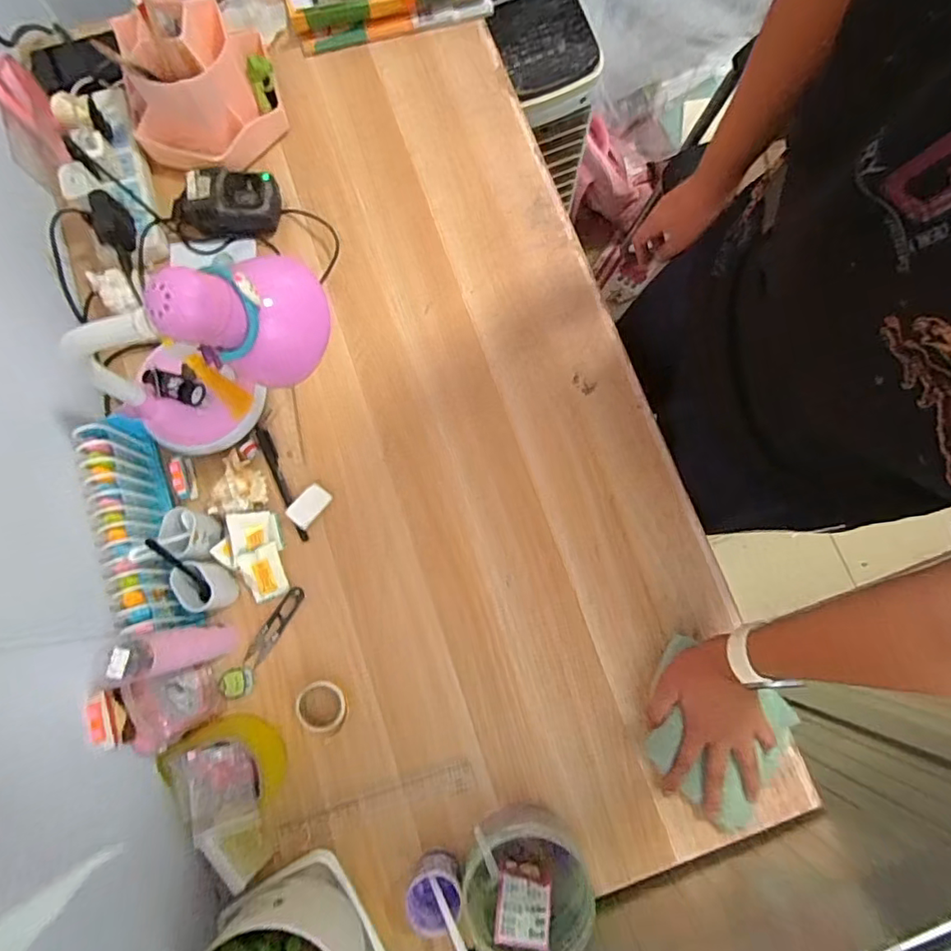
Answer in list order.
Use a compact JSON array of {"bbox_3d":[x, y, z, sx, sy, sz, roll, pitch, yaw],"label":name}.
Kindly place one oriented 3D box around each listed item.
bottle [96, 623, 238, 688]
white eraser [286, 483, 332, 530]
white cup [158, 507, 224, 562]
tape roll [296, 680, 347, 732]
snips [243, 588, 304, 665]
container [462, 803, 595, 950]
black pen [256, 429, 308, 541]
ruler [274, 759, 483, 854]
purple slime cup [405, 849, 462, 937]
[{"bbox_3d":[-0.272,0.158,0.501,0.038,0.189,0.037,-9,79,-2],"label":"bottle"},{"bbox_3d":[-0.184,0.034,0.612,0.029,0.015,0.048,44,82,8],"label":"white eraser"},{"bbox_3d":[-0.301,0.062,0.582,0.043,0.056,0.048,23,80,4],"label":"white cup"},{"bbox_3d":[-0.158,0.237,0.565,0.048,0.018,0.048,0,79,0],"label":"tape roll"},{"bbox_3d":[-0.217,0.163,0.597,0.022,0.004,0.093,31,80,6],"label":"snips"},{"bbox_3d":[0.053,0.387,0.519,0.116,0.073,0.117,0,79,0],"label":"container"},{"bbox_3d":[-0.217,0.008,0.616,0.013,0.010,0.138,-24,80,-5],"label":"black pen"},{"bbox_3d":[-0.102,0.338,0.562,0.205,0.008,0.030,-16,79,-3],"label":"ruler"},{"bbox_3d":[-0.039,0.400,0.526,0.052,0.039,0.062,0,79,0],"label":"purple slime cup"}]

